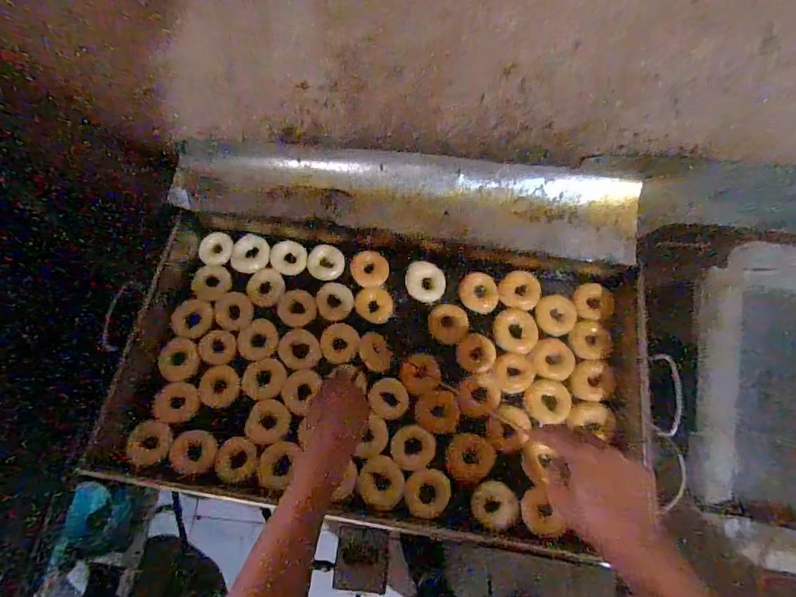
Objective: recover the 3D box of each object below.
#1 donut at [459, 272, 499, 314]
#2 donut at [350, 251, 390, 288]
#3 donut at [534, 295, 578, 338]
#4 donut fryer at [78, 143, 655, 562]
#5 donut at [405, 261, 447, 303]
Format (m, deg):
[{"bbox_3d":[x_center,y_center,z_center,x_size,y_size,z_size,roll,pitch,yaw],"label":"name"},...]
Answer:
[{"bbox_3d":[0.154,-0.011,0.818,0.076,0.029,0.065,40,76,14],"label":"donut"},{"bbox_3d":[-0.055,-0.056,0.826,0.073,0.021,0.064,8,71,4],"label":"donut"},{"bbox_3d":[0.293,0.031,0.802,0.069,0.021,0.072,0,70,1],"label":"donut"},{"bbox_3d":[-0.006,0.061,0.731,0.813,0.172,0.591,5,71,3],"label":"donut fryer"},{"bbox_3d":[0.052,-0.032,0.818,0.076,0.024,0.067,25,73,10],"label":"donut"}]

